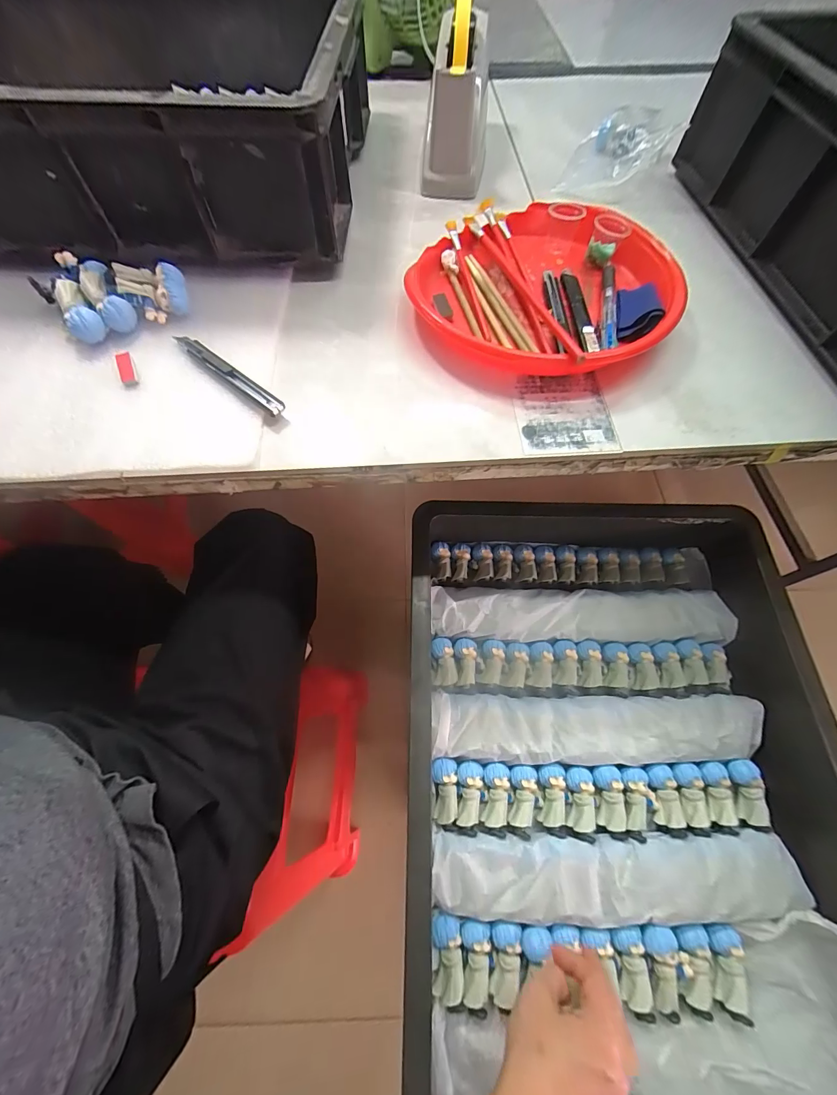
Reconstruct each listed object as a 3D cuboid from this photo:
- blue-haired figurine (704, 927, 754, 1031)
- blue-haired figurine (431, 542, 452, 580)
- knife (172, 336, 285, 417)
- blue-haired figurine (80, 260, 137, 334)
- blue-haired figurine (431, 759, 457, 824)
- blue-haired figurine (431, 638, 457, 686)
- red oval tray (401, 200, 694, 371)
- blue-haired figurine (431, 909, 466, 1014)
[{"bbox_3d":[0.278,0.378,0.342,0.025,0.018,0.062,5,65,1],"label":"blue-haired figurine"},{"bbox_3d":[0.029,0.017,0.495,0.024,0.014,0.054,-1,65,-1],"label":"blue-haired figurine"},{"bbox_3d":[-0.163,-0.149,0.328,0.133,0.013,0.015,39,70,16],"label":"knife"},{"bbox_3d":[-0.289,-0.231,0.355,0.028,0.029,0.076,-34,70,-15],"label":"blue-haired figurine"},{"bbox_3d":[0.027,0.250,0.396,0.025,0.016,0.056,1,65,0],"label":"blue-haired figurine"},{"bbox_3d":[0.029,0.135,0.452,0.028,0.021,0.053,0,65,-1],"label":"blue-haired figurine"},{"bbox_3d":[0.113,-0.251,0.369,0.240,0.035,0.247,-38,71,-16],"label":"red oval tray"},{"bbox_3d":[0.026,0.370,0.342,0.027,0.016,0.068,-2,65,-2],"label":"blue-haired figurine"}]

